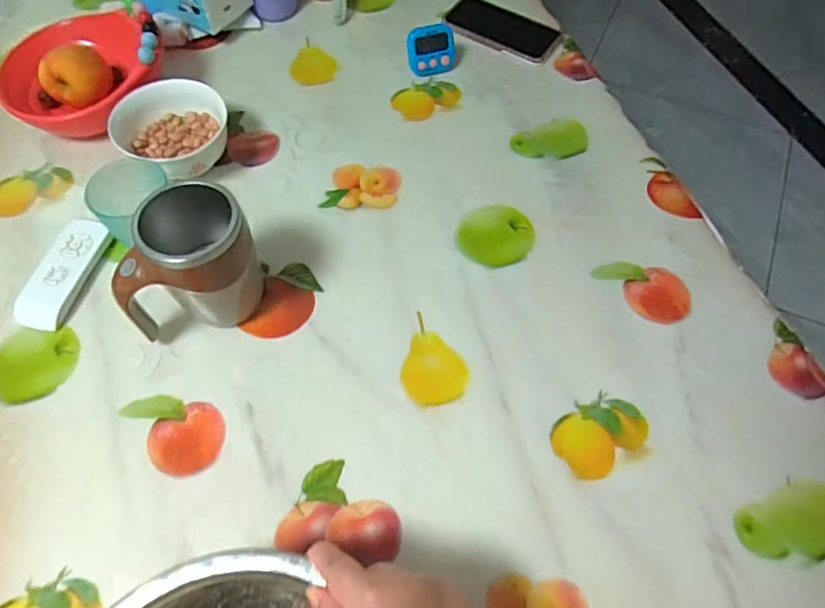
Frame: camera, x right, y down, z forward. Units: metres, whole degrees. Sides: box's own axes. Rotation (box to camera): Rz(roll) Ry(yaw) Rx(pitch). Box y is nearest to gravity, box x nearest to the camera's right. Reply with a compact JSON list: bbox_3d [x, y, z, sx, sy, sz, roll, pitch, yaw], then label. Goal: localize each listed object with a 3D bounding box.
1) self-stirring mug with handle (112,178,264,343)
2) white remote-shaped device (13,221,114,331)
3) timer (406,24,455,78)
[{"bbox_3d":[-0.206,-0.024,0.525,0.077,0.138,0.129,39,67,19],"label":"self-stirring mug with handle"},{"bbox_3d":[-0.369,-0.032,0.601,0.053,0.020,0.127,14,61,8],"label":"white remote-shaped device"},{"bbox_3d":[0.024,-0.341,0.759,0.063,0.061,0.020,-12,27,-5],"label":"timer"}]

